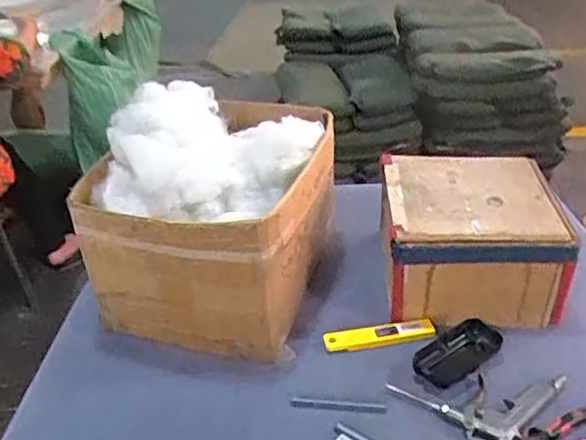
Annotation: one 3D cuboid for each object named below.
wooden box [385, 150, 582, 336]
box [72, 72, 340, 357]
[{"bbox_3d":[0.225,0.017,0.800,0.208,0.124,0.211,-3,34,4],"label":"wooden box"},{"bbox_3d":[-0.093,-0.022,0.785,0.253,0.271,0.284,8,36,20],"label":"box"}]

